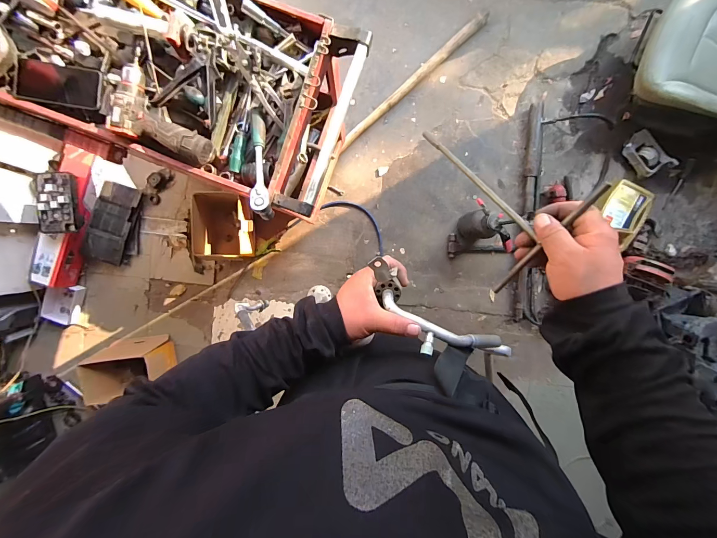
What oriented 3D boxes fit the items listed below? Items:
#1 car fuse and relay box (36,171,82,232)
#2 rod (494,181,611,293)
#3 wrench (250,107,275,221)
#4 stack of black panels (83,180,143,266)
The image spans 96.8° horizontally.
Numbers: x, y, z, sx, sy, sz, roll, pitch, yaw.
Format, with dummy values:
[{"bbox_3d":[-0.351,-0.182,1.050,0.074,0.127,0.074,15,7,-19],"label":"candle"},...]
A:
[{"bbox_3d":[-1.235,-0.269,1.303,0.134,0.067,0.244,0,95,1],"label":"car fuse and relay box"},{"bbox_3d":[0.235,-0.032,0.400,0.008,0.010,0.179,33,123,-1],"label":"rod"},{"bbox_3d":[-0.207,-0.229,0.679,0.034,0.045,0.246,-6,77,1],"label":"wrench"},{"bbox_3d":[-1.097,-0.202,1.442,0.204,0.069,0.356,13,94,0],"label":"stack of black panels"}]

